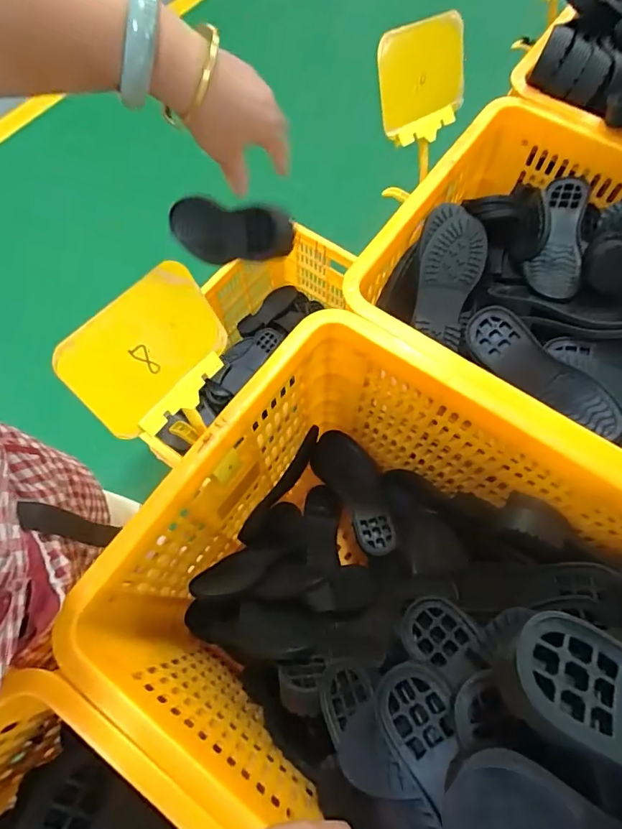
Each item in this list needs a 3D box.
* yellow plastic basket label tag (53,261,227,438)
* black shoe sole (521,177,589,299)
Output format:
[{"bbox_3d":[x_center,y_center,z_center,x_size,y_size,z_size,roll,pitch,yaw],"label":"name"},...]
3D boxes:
[{"bbox_3d":[-0.134,-0.050,0.405,0.012,0.109,0.135,19,58,43],"label":"yellow plastic basket label tag"},{"bbox_3d":[0.335,-0.239,0.641,0.068,0.033,0.201,18,69,9],"label":"black shoe sole"}]

